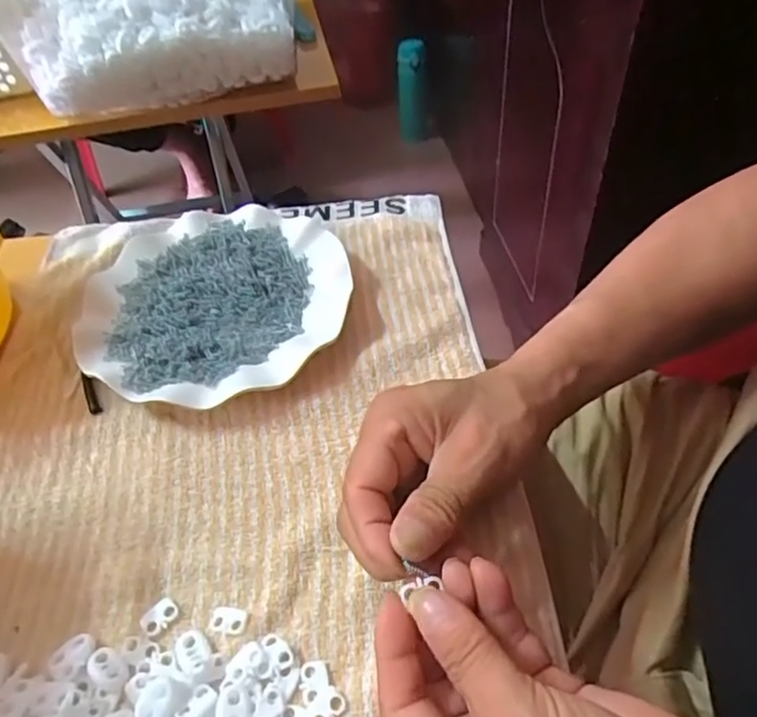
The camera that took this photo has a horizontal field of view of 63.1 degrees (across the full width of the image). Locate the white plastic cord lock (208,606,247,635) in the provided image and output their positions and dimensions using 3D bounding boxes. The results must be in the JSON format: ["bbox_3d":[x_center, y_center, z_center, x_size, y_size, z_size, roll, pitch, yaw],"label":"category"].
[{"bbox_3d":[-0.074,0.129,0.306,0.019,0.004,0.012,7,51,11],"label":"white plastic cord lock"}]

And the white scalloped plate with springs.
[{"bbox_3d":[-0.113,-0.041,0.432,0.181,0.020,0.178,-3,50,3],"label":"white scalloped plate with springs"}]

